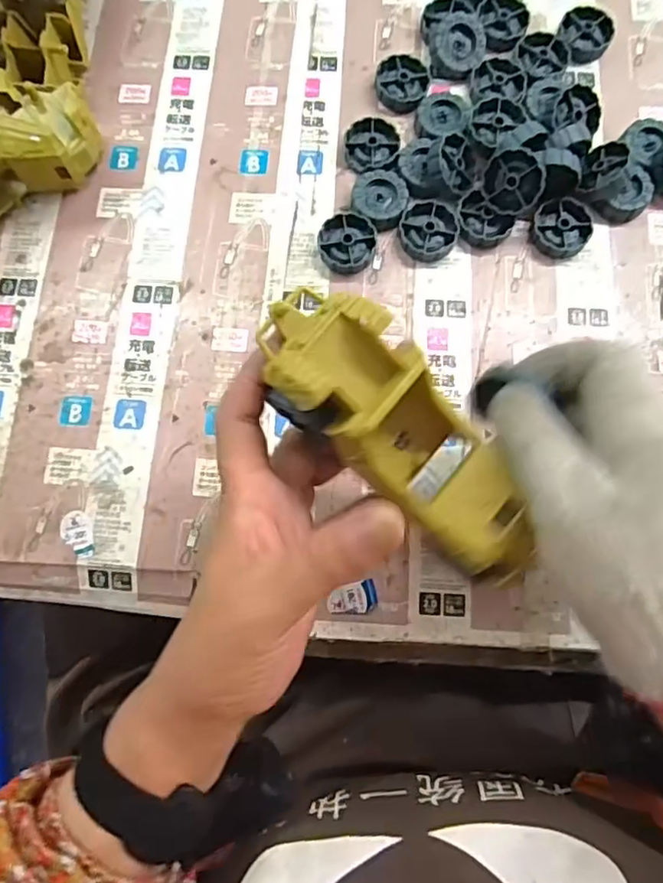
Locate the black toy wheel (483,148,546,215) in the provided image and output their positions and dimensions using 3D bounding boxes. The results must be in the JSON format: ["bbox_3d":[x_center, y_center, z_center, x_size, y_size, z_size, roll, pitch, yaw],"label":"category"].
[{"bbox_3d":[0.119,-0.170,0.375,0.037,0.037,0.015,24,37,12],"label":"black toy wheel"}]

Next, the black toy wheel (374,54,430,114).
[{"bbox_3d":[0.051,-0.257,0.415,0.038,0.012,0.040,0,77,1],"label":"black toy wheel"}]

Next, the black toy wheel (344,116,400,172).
[{"bbox_3d":[0.028,-0.209,0.407,0.038,0.011,0.045,-13,77,-2],"label":"black toy wheel"}]

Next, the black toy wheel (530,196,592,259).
[{"bbox_3d":[0.155,-0.145,0.389,0.037,0.012,0.040,0,77,1],"label":"black toy wheel"}]

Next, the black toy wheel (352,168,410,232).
[{"bbox_3d":[0.033,-0.166,0.395,0.038,0.011,0.038,0,77,1],"label":"black toy wheel"}]

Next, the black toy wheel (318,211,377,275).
[{"bbox_3d":[0.011,-0.133,0.388,0.038,0.013,0.039,0,77,1],"label":"black toy wheel"}]

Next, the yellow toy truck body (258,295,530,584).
[{"bbox_3d":[0.033,-0.002,0.267,0.056,0.046,0.157,-46,108,-8],"label":"yellow toy truck body"}]

